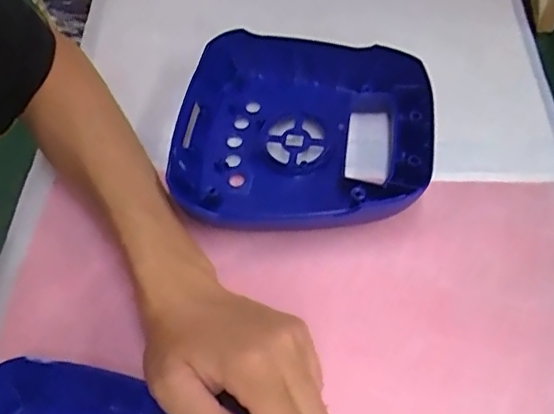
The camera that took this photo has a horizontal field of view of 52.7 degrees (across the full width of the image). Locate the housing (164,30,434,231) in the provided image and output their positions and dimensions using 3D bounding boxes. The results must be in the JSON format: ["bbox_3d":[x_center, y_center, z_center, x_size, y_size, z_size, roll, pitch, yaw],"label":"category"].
[{"bbox_3d":[0.019,-0.055,0.411,0.181,0.045,0.159,2,58,5],"label":"housing"}]

